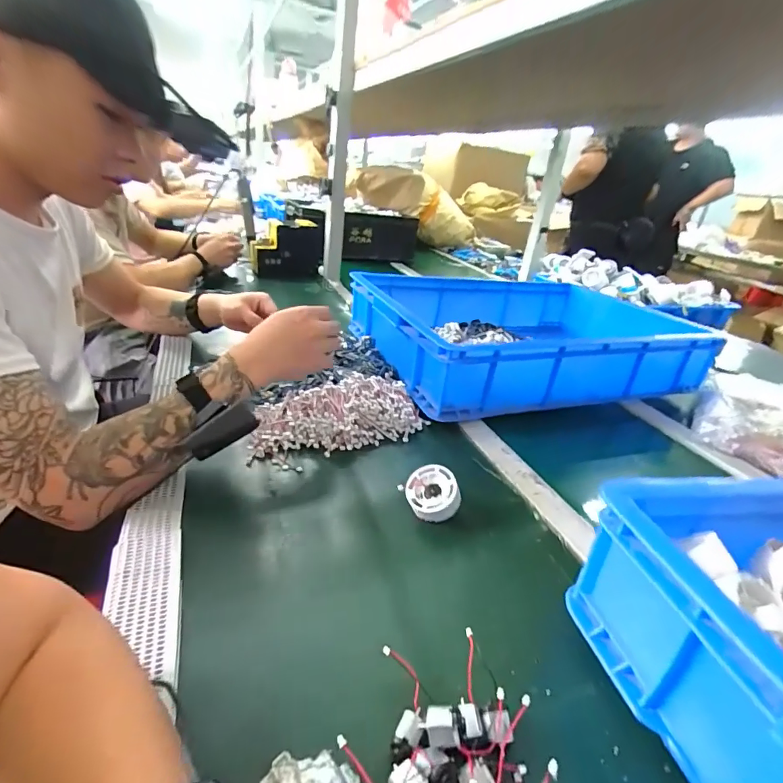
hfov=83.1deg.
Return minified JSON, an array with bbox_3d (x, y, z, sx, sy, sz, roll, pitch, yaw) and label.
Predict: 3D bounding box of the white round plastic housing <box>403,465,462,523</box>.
[{"bbox_3d":[0.045,0.110,0.473,0.053,0.030,0.056,6,60,22],"label":"white round plastic housing"}]

